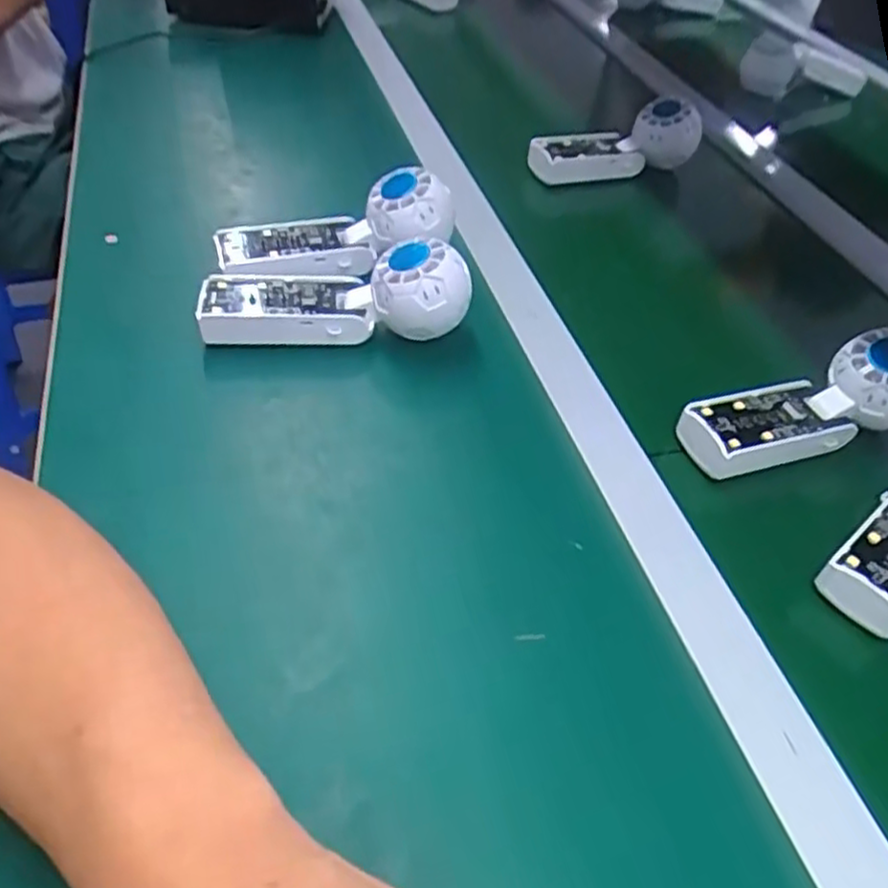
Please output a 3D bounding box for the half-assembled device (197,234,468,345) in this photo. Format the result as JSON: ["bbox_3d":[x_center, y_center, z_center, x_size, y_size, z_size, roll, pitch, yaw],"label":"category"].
[{"bbox_3d":[-0.071,-0.098,0.465,0.169,0.061,0.053,2,47,-5],"label":"half-assembled device"}]

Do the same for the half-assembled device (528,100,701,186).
[{"bbox_3d":[0.165,-0.292,0.702,0.168,0.059,0.050,-8,48,-15],"label":"half-assembled device"}]

